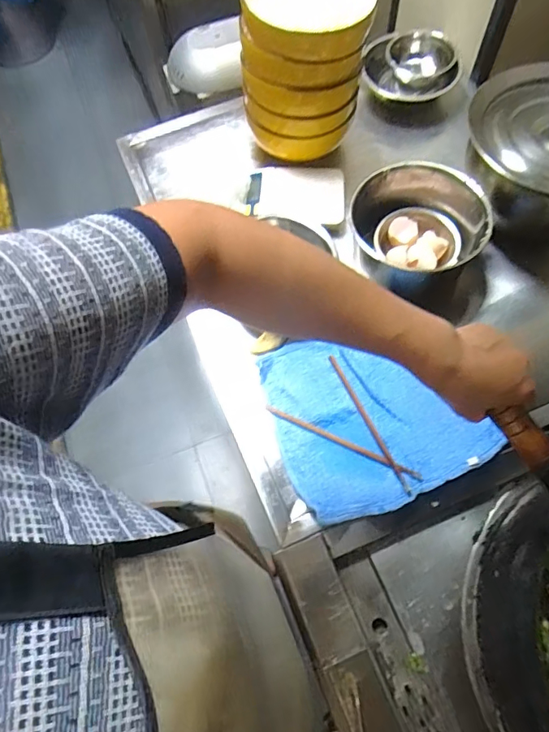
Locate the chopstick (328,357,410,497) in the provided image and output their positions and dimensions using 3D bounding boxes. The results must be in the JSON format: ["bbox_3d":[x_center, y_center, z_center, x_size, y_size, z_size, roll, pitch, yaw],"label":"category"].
[{"bbox_3d":[0.130,0.077,0.674,0.009,0.007,0.217,-24,67,-8],"label":"chopstick"}]

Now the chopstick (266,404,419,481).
[{"bbox_3d":[0.092,0.104,0.669,0.224,0.005,0.011,23,69,12],"label":"chopstick"}]

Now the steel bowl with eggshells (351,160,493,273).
[{"bbox_3d":[0.215,-0.205,0.734,0.179,0.105,0.168,-1,66,2],"label":"steel bowl with eggshells"}]

